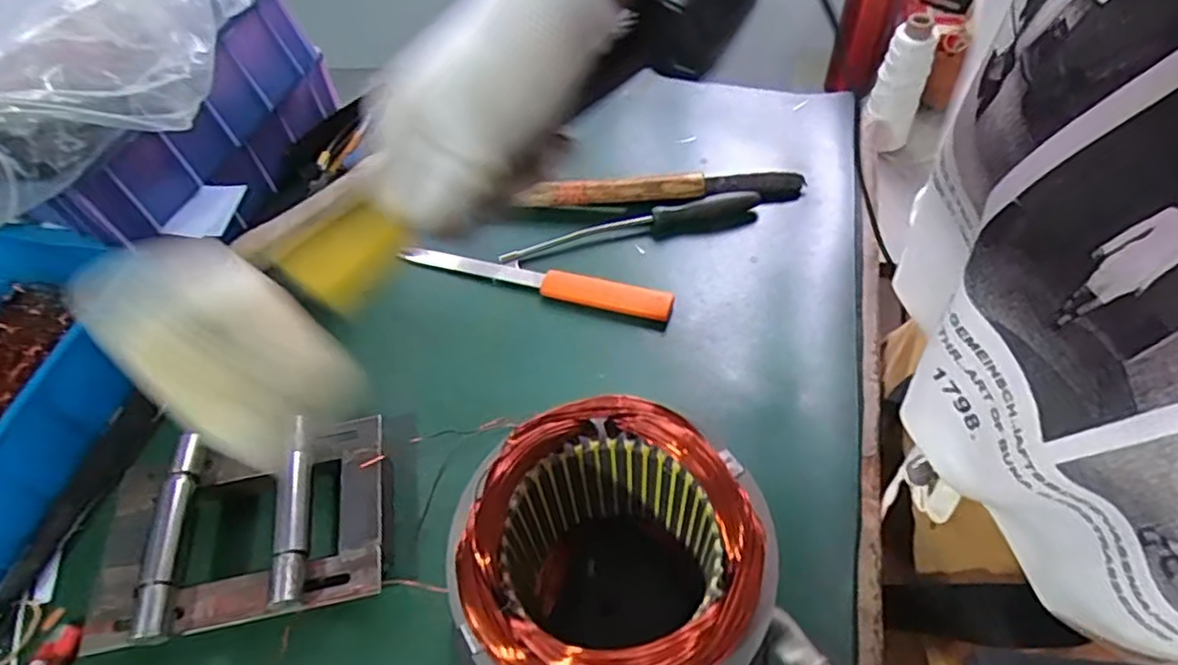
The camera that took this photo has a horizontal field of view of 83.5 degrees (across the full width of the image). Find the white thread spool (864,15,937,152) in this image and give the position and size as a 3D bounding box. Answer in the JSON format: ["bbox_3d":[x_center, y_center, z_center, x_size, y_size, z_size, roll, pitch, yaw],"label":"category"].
[{"bbox_3d":[0.389,-0.307,0.826,0.061,0.158,0.050,25,61,19],"label":"white thread spool"}]

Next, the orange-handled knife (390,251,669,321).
[{"bbox_3d":[-0.046,-0.046,0.597,0.245,0.026,0.024,14,58,13],"label":"orange-handled knife"}]

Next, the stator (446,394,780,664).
[{"bbox_3d":[0.014,0.131,0.359,0.136,0.164,0.130,-2,55,3],"label":"stator"}]

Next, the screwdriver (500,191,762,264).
[{"bbox_3d":[0.040,-0.103,0.625,0.247,0.022,0.025,-14,56,-5],"label":"screwdriver"}]

